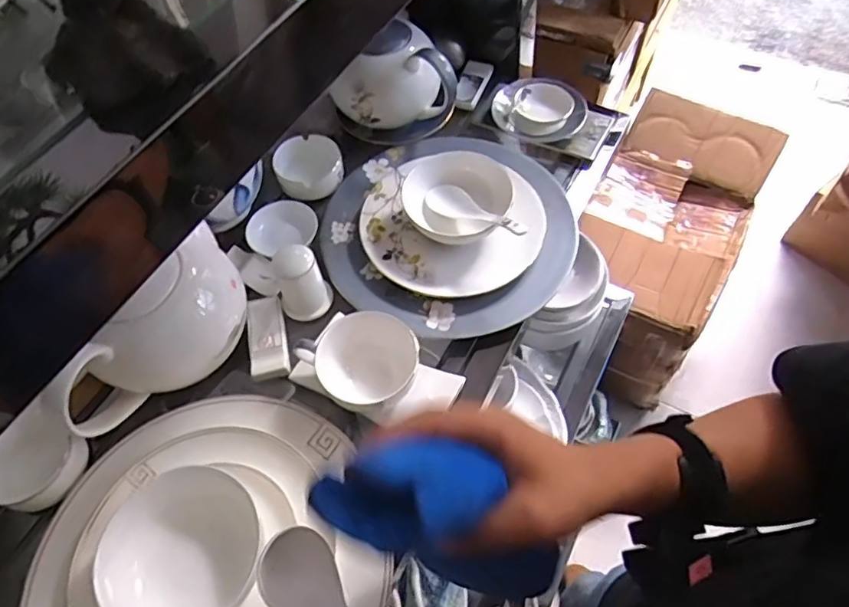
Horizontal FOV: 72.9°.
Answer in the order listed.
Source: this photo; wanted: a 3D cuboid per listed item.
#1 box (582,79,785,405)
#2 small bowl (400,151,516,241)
[{"bbox_3d":[0.603,-0.152,1.519,0.348,0.408,0.694,26,63,17],"label":"box"},{"bbox_3d":[0.033,-0.113,0.582,0.108,0.043,0.093,11,59,9],"label":"small bowl"}]

